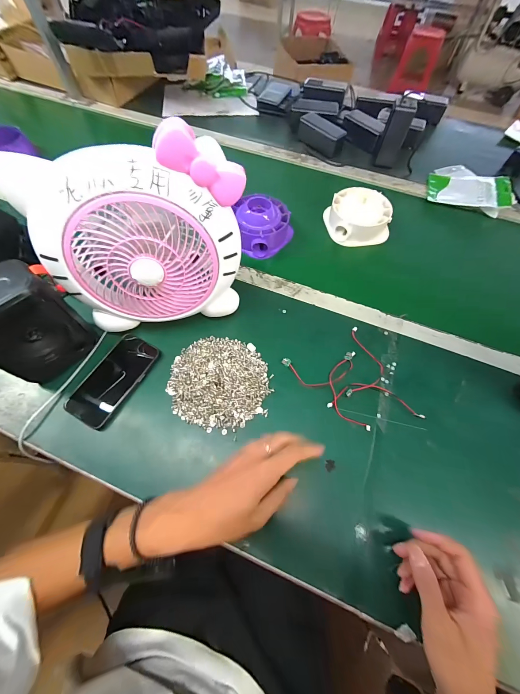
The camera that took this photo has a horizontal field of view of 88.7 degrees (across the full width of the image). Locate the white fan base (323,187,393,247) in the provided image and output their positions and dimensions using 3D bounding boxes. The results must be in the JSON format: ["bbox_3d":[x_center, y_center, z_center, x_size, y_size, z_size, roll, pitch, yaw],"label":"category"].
[{"bbox_3d":[0.225,-0.303,0.618,0.133,0.062,0.124,-8,63,-6],"label":"white fan base"}]

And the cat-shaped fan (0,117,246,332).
[{"bbox_3d":[-0.152,-0.128,0.380,0.263,0.257,0.080,-13,63,-9],"label":"cat-shaped fan"}]

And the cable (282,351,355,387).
[{"bbox_3d":[0.103,0.038,0.444,0.128,0.012,0.054,-5,63,-4],"label":"cable"}]

